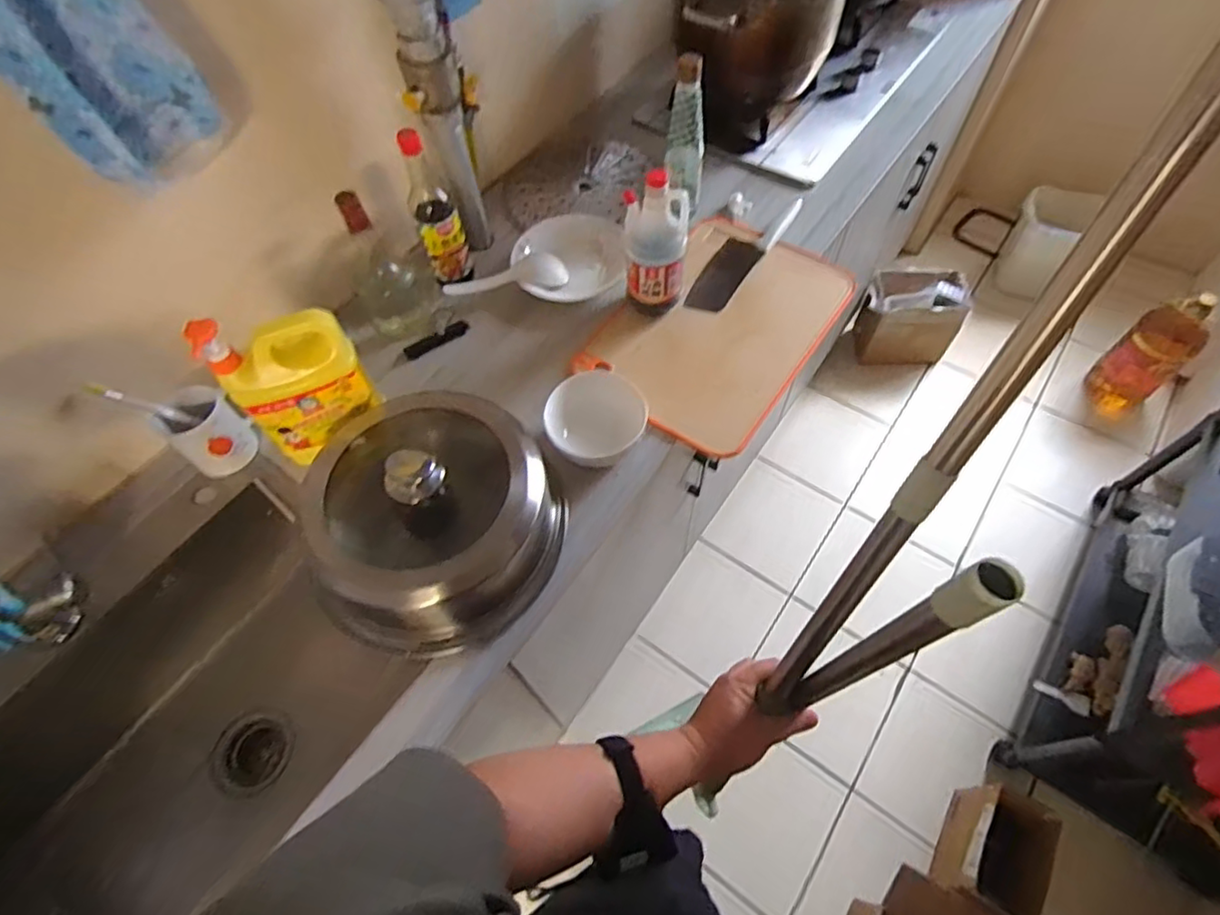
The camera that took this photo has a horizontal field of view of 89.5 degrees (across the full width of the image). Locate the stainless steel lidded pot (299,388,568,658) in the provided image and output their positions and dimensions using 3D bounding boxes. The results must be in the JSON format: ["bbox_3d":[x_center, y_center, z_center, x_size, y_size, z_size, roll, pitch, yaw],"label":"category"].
[{"bbox_3d":[-0.212,0.057,0.728,0.261,0.154,0.283,-1,59,2],"label":"stainless steel lidded pot"}]

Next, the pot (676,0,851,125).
[{"bbox_3d":[0.260,-0.760,1.088,0.291,0.225,0.273,-1,59,2],"label":"pot"}]

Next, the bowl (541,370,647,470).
[{"bbox_3d":[-0.020,-0.054,0.828,0.133,0.058,0.120,-10,60,-4],"label":"bowl"}]

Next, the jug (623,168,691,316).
[{"bbox_3d":[0.067,-0.301,0.883,0.087,0.203,0.070,2,60,4],"label":"jug"}]

